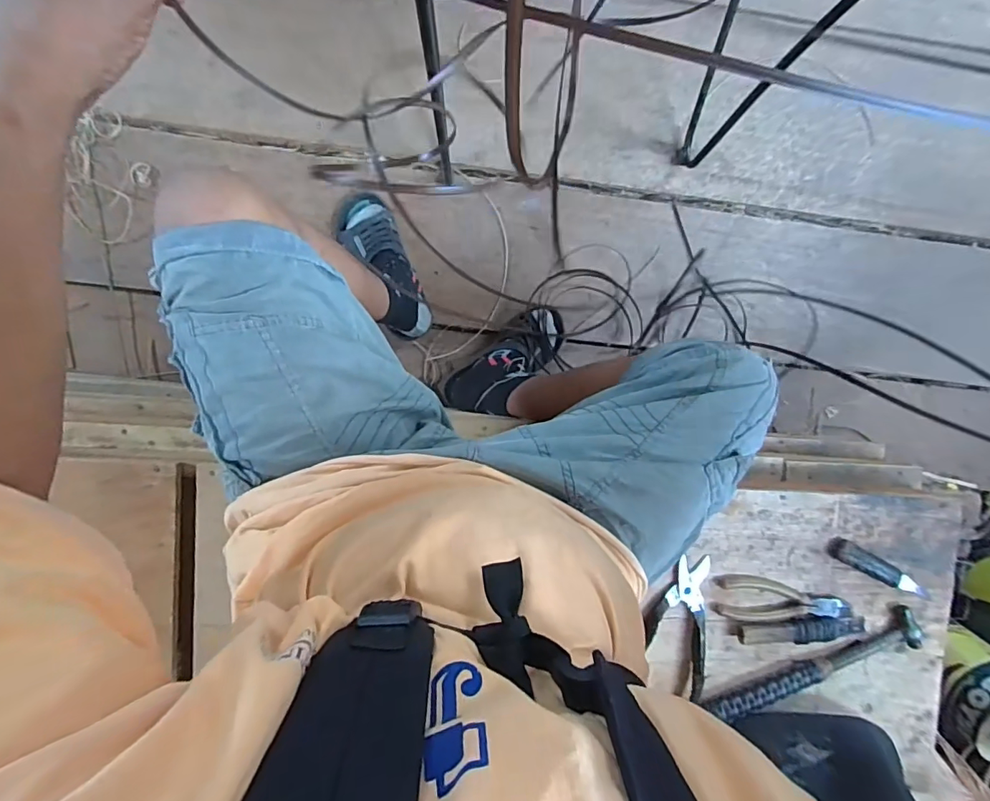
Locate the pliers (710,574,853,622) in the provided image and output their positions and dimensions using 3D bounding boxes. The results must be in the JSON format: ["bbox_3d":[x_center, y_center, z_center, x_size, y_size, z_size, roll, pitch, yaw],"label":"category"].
[{"bbox_3d":[0.358,0.248,0.618,0.179,0.014,0.051,6,94,-4],"label":"pliers"}]

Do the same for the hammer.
[{"bbox_3d":[0.405,0.339,0.625,0.291,0.029,0.056,-21,98,-2],"label":"hammer"}]

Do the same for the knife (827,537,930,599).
[{"bbox_3d":[0.487,0.215,0.625,0.150,0.019,0.027,29,92,-5],"label":"knife"}]

